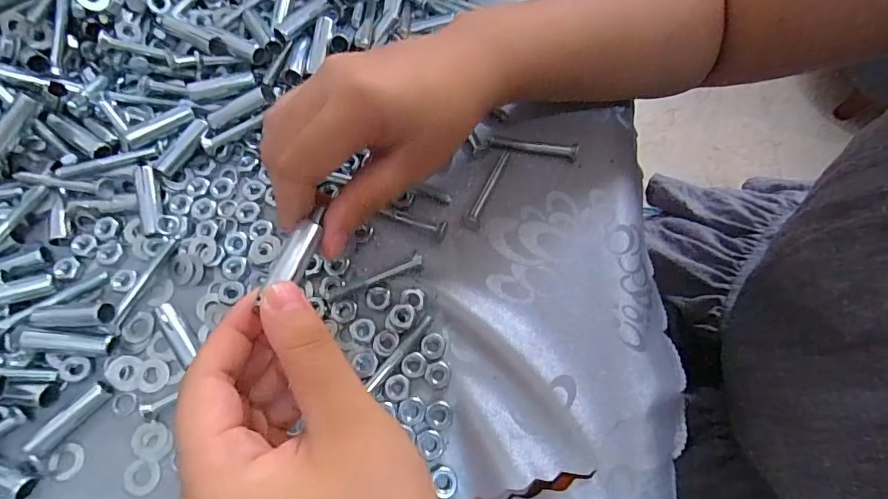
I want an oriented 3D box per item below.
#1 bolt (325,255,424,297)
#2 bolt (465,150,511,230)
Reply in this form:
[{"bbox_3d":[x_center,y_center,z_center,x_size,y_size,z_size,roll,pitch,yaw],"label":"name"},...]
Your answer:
[{"bbox_3d":[-0.038,0.016,0.252,0.055,0.011,0.006,-22,71,-9],"label":"bolt"},{"bbox_3d":[0.027,-0.038,0.280,0.008,0.004,0.057,21,70,7],"label":"bolt"}]

